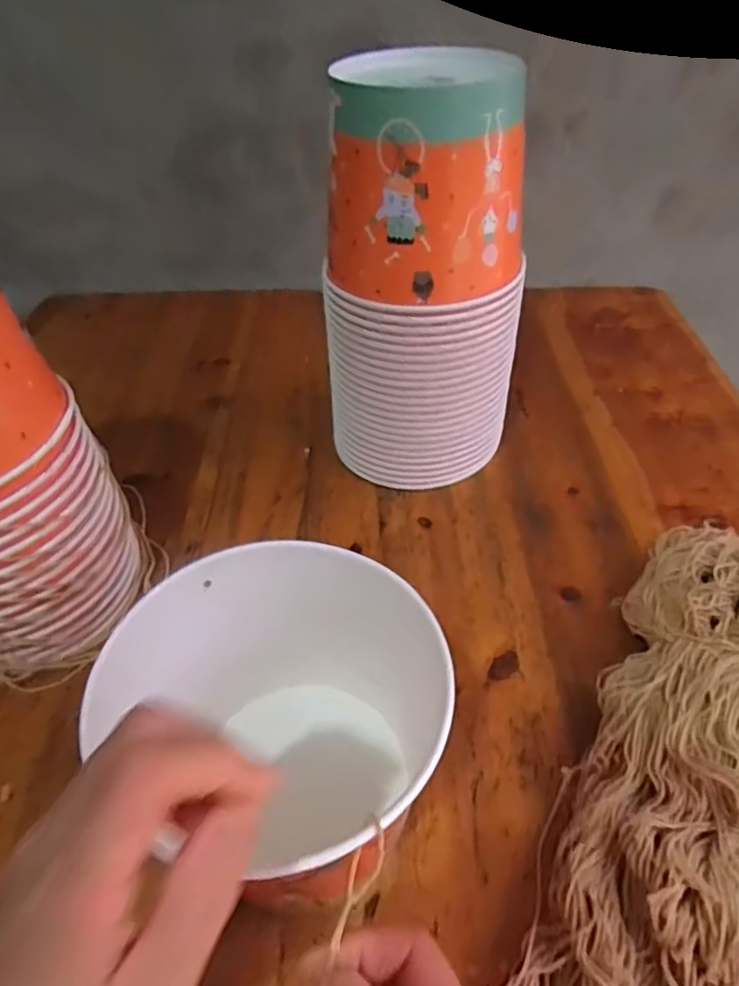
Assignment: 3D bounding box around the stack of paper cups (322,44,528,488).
[{"bbox_3d":[0.038,-0.151,0.497,0.128,0.310,0.135,-35,53,-30],"label":"stack of paper cups"}]

